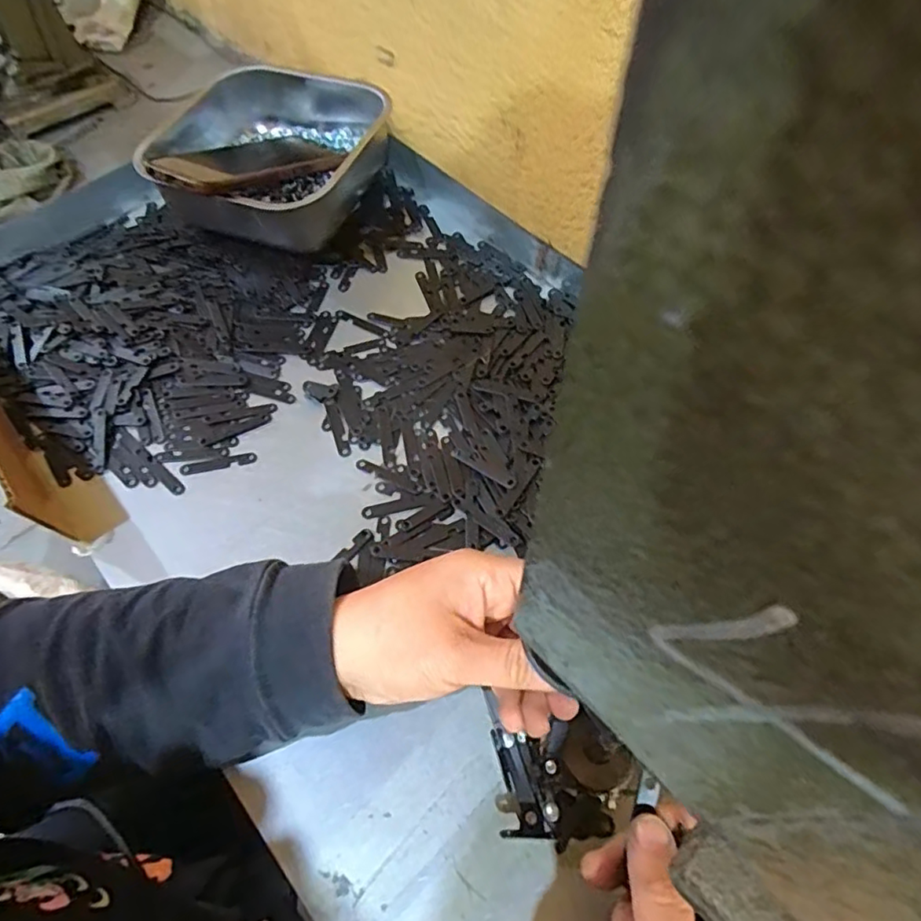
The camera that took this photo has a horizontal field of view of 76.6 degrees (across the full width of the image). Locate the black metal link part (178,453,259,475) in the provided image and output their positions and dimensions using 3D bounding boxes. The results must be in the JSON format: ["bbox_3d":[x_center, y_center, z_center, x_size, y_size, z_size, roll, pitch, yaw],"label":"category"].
[{"bbox_3d":[-0.170,0.002,0.409,0.051,0.004,0.008,-12,60,-4],"label":"black metal link part"}]

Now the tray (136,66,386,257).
[{"bbox_3d":[-0.170,-0.264,0.519,0.174,0.081,0.188,6,60,7],"label":"tray"}]

